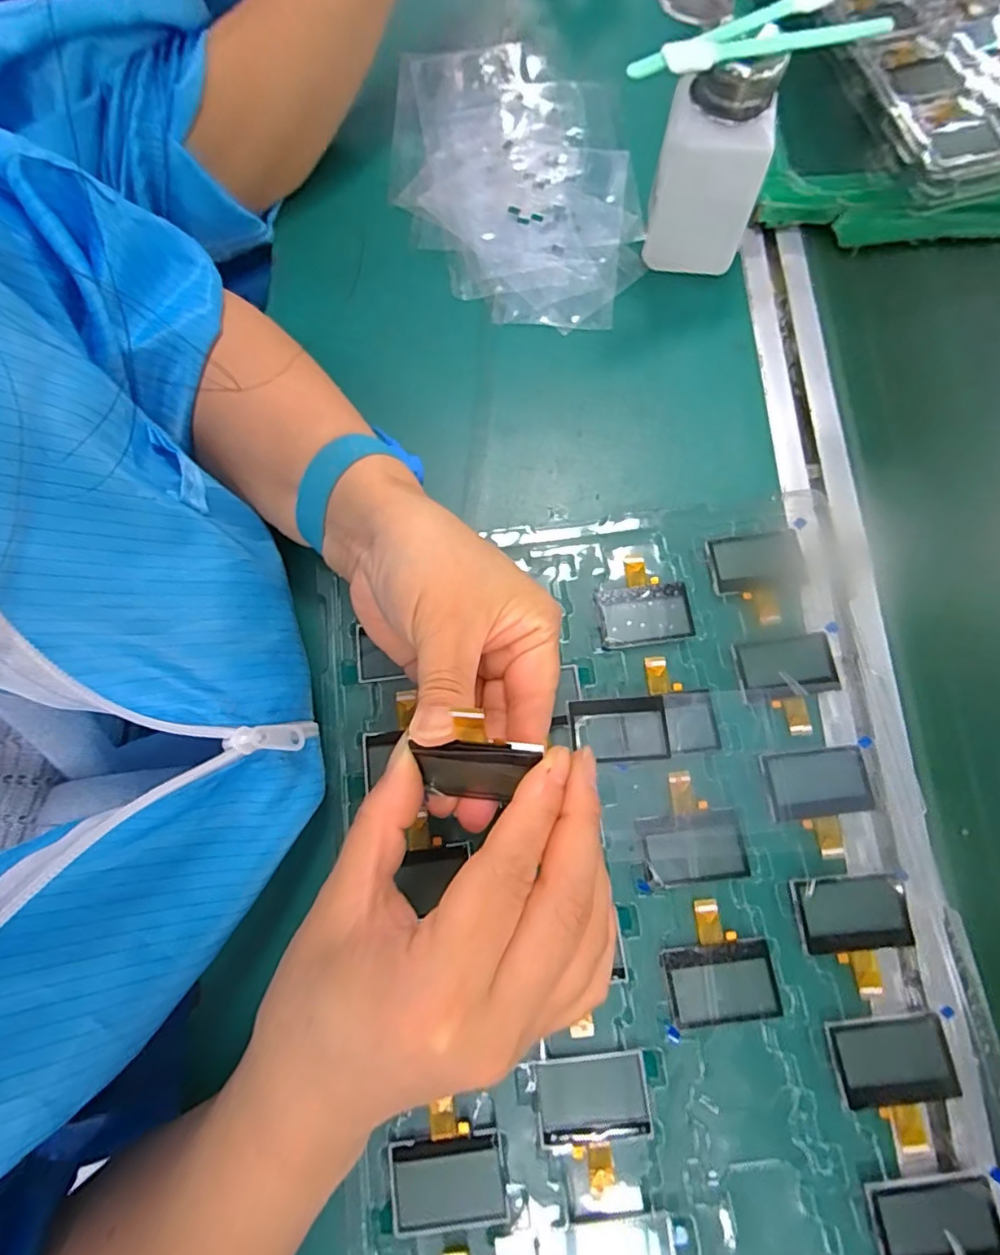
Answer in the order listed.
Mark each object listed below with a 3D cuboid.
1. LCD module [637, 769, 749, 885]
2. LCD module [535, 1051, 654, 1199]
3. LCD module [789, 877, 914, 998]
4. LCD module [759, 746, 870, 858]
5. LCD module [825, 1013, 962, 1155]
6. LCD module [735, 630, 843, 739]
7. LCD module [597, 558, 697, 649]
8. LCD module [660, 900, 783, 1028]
[{"bbox_3d":[0.087,0.092,0.256,0.045,0.004,0.047,-7,75,-1],"label":"LCD module"},{"bbox_3d":[0.040,0.204,0.231,0.045,0.004,0.046,-6,75,0],"label":"LCD module"},{"bbox_3d":[0.155,0.133,0.242,0.046,0.004,0.045,-2,75,1],"label":"LCD module"},{"bbox_3d":[0.148,0.080,0.258,0.046,0.004,0.046,-4,75,0],"label":"LCD module"},{"bbox_3d":[0.163,0.186,0.228,0.045,0.004,0.046,-7,75,-1],"label":"LCD module"},{"bbox_3d":[0.142,0.028,0.272,0.046,0.004,0.046,-8,75,-1],"label":"LCD module"},{"bbox_3d":[0.073,-0.014,0.288,0.046,0.004,0.045,-7,75,-1],"label":"LCD module"},{"bbox_3d":[0.094,0.146,0.243,0.046,0.004,0.048,-8,75,-1],"label":"LCD module"}]

